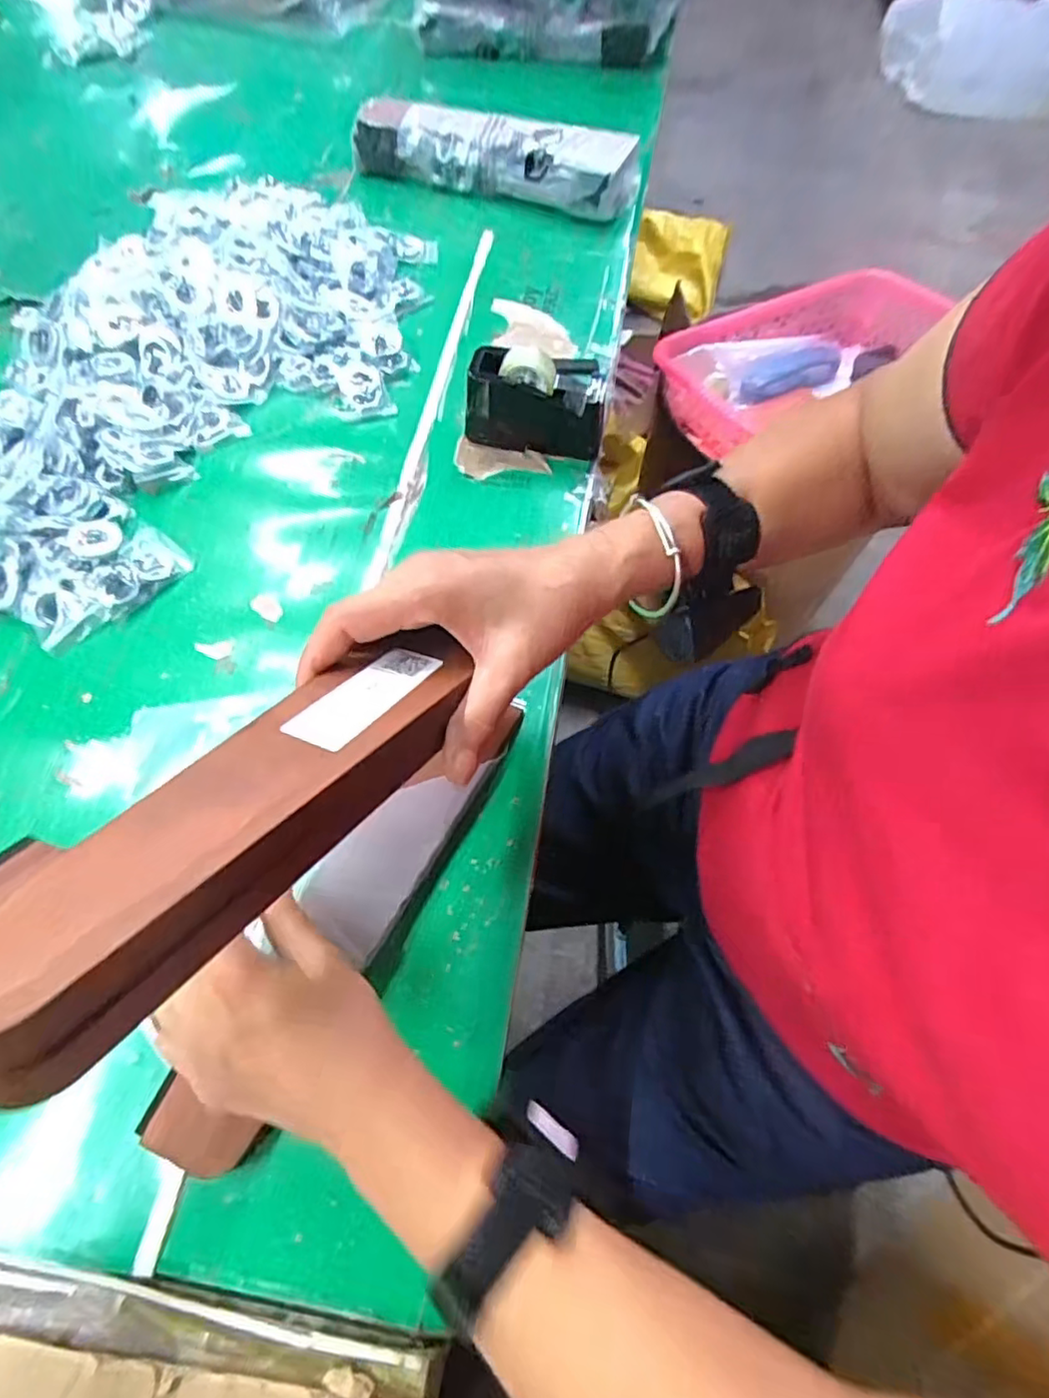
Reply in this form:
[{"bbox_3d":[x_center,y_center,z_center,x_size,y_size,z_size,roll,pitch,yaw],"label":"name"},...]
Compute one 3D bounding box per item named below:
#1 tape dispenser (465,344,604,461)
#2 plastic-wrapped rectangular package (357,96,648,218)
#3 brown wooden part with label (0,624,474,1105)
[{"bbox_3d":[0.009,-0.249,0.525,0.115,0.070,0.044,11,66,3],"label":"tape dispenser"},{"bbox_3d":[-0.036,-0.598,0.691,0.316,0.069,0.060,20,66,7],"label":"plastic-wrapped rectangular package"},{"bbox_3d":[-0.095,0.035,0.235,0.070,0.033,0.220,30,39,12],"label":"brown wooden part with label"}]

